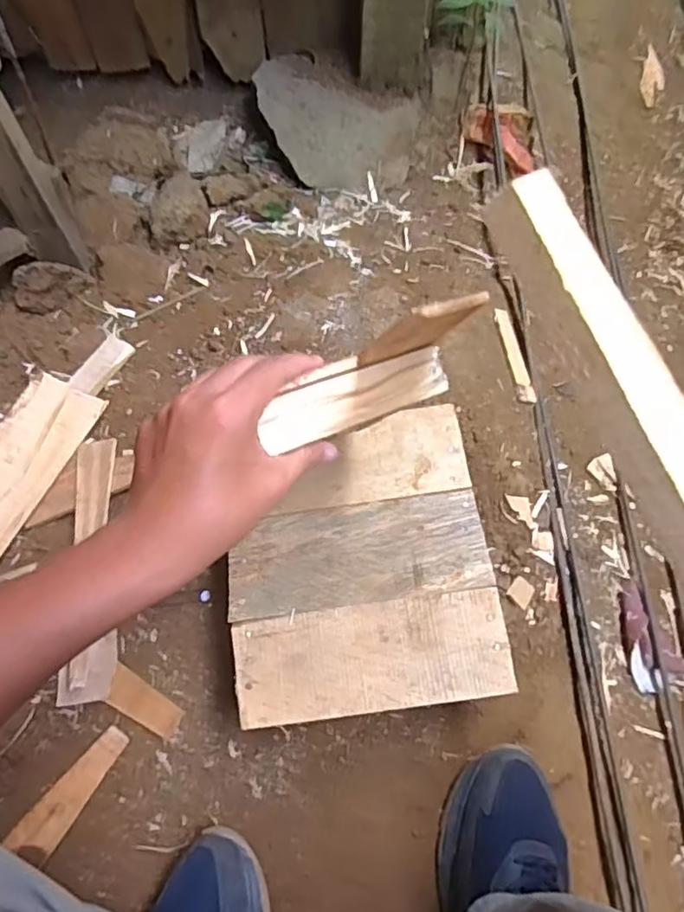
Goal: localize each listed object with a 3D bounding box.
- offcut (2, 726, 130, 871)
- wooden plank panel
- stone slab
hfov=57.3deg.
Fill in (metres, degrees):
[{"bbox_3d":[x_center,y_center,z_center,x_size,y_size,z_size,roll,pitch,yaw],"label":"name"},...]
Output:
[{"bbox_3d":[-0.264,0.326,0.609,0.042,0.007,0.129,40,64,-15],"label":"offcut"},{"bbox_3d":[0.015,0.094,0.569,0.232,0.019,0.261,-7,70,-4],"label":"wooden plank panel"},{"bbox_3d":[-0.017,-0.514,0.969,0.254,0.038,0.223,16,70,4],"label":"stone slab"}]

